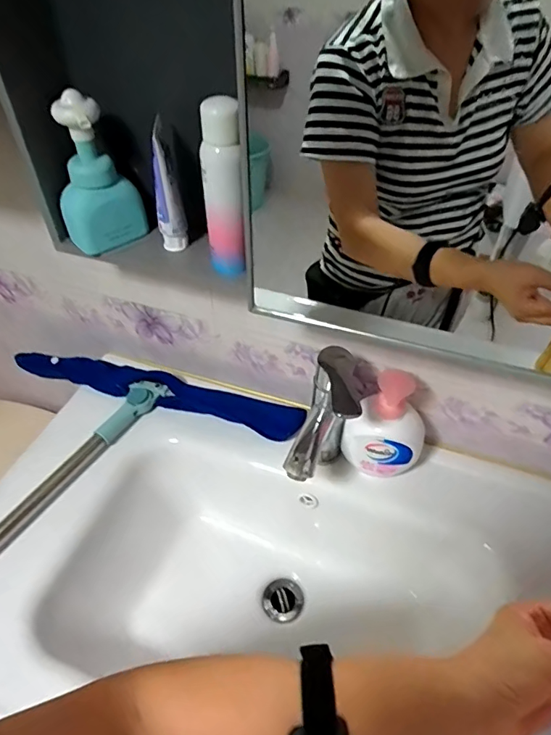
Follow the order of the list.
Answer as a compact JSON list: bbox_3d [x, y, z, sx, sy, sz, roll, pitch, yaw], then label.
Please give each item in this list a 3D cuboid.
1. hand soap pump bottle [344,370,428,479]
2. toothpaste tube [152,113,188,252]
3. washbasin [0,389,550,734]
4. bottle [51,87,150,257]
[{"bbox_3d":[0.139,0.074,0.601,0.099,0.153,0.057,12,46,10],"label":"hand soap pump bottle"},{"bbox_3d":[-0.113,-0.176,0.490,0.025,0.127,0.031,27,50,23],"label":"toothpaste tube"},{"bbox_3d":[0.035,0.305,0.611,0.832,0.204,0.524,15,46,13],"label":"washbasin"},{"bbox_3d":[-0.187,-0.197,0.499,0.057,0.147,0.067,23,49,20],"label":"bottle"}]

